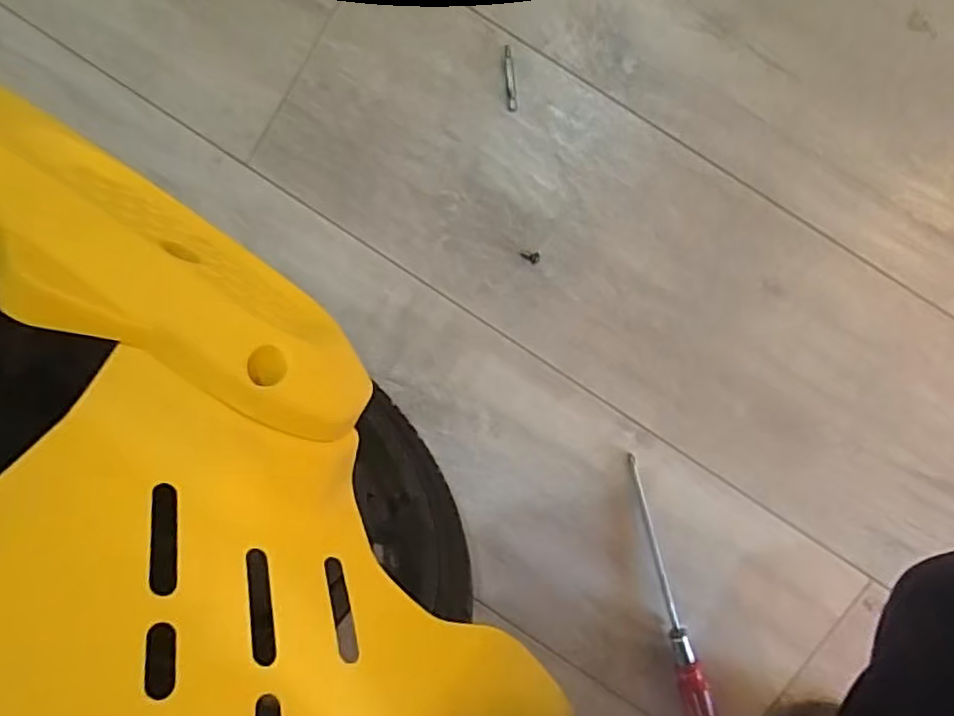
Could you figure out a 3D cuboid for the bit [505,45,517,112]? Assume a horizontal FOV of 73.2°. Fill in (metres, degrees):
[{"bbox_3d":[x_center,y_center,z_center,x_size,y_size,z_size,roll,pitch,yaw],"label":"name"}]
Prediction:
[{"bbox_3d":[0.026,-0.217,0.498,0.008,0.004,0.047,-3,95,6],"label":"bit"}]

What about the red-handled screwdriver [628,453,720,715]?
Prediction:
[{"bbox_3d":[0.157,0.206,0.520,0.025,0.021,0.255,-17,93,7],"label":"red-handled screwdriver"}]

